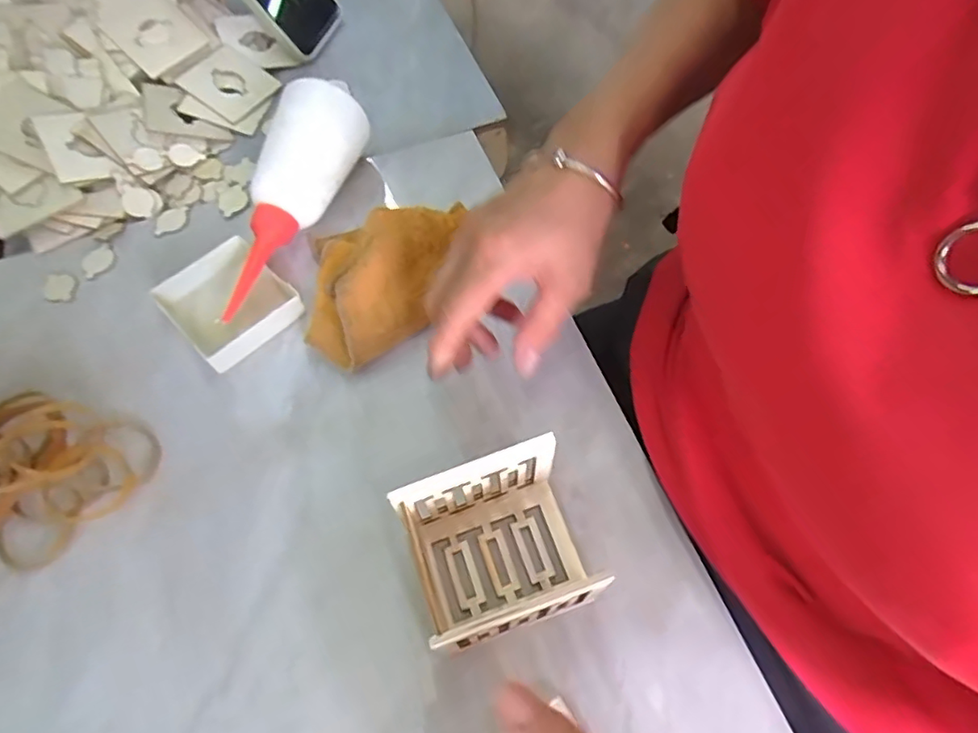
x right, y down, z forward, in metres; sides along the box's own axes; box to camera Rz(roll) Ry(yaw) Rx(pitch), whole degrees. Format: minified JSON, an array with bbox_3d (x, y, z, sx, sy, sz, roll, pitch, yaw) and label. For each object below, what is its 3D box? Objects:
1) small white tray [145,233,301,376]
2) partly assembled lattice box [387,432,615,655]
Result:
[{"bbox_3d":[-0.174,-0.043,0.397,0.070,0.022,0.079,-40,67,-19],"label":"small white tray"},{"bbox_3d":[0.006,0.088,0.286,0.080,0.068,0.068,-18,62,-9],"label":"partly assembled lattice box"}]

